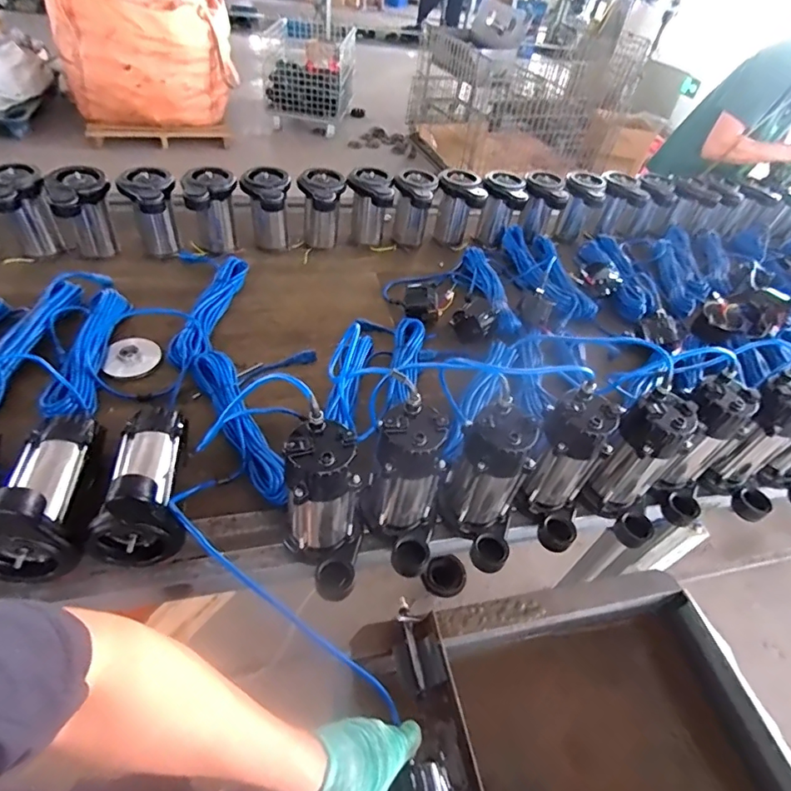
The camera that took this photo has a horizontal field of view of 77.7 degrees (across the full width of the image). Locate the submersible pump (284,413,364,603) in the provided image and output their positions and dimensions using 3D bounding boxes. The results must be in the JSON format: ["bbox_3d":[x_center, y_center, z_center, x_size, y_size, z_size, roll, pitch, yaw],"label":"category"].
[{"bbox_3d":[-0.089,0.154,0.676,0.099,0.226,0.147,-28,57,-30],"label":"submersible pump"}]

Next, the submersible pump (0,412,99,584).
[{"bbox_3d":[-0.506,0.112,0.700,0.110,0.147,0.235,-3,48,-12],"label":"submersible pump"}]

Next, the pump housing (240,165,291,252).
[{"bbox_3d":[-0.332,-0.464,1.279,0.120,0.200,0.125,-3,48,-12],"label":"pump housing"}]

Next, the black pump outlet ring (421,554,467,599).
[{"bbox_3d":[0.154,0.568,1.563,0.130,0.070,0.130,-22,75,-3],"label":"black pump outlet ring"}]

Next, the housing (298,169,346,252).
[{"bbox_3d":[-0.198,-0.481,1.318,0.119,0.195,0.137,4,47,-6],"label":"housing"}]

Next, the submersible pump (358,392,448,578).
[{"bbox_3d":[0.011,0.139,0.702,0.105,0.221,0.133,8,46,-2],"label":"submersible pump"}]

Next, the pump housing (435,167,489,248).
[{"bbox_3d":[0.183,-0.540,1.424,0.133,0.188,0.150,11,46,1],"label":"pump housing"}]

